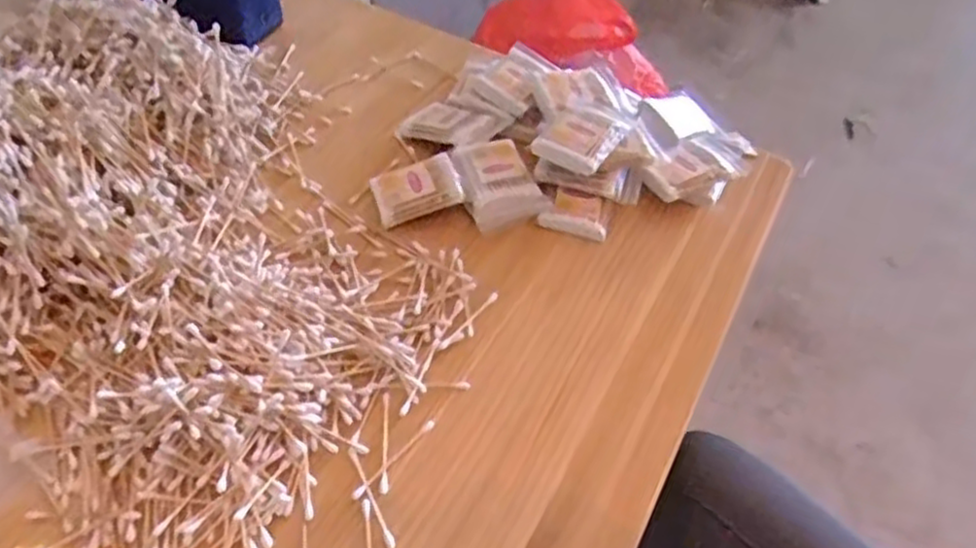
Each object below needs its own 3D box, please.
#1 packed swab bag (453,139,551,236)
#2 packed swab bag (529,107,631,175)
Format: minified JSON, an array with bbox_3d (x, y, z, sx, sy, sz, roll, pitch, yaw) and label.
[{"bbox_3d":[0.010,-0.083,0.658,0.065,0.031,0.083,-14,51,-17],"label":"packed swab bag"},{"bbox_3d":[0.086,-0.126,0.667,0.062,0.019,0.082,25,51,16],"label":"packed swab bag"}]

